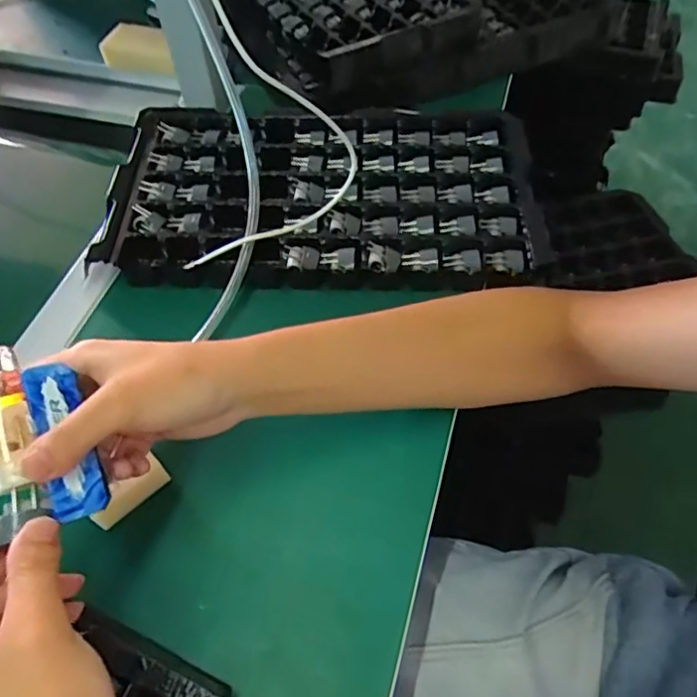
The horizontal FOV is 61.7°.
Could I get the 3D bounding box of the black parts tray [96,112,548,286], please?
[{"bbox_3d":[-0.019,-0.140,0.515,0.362,0.035,0.199,1,56,2],"label":"black parts tray"}]

